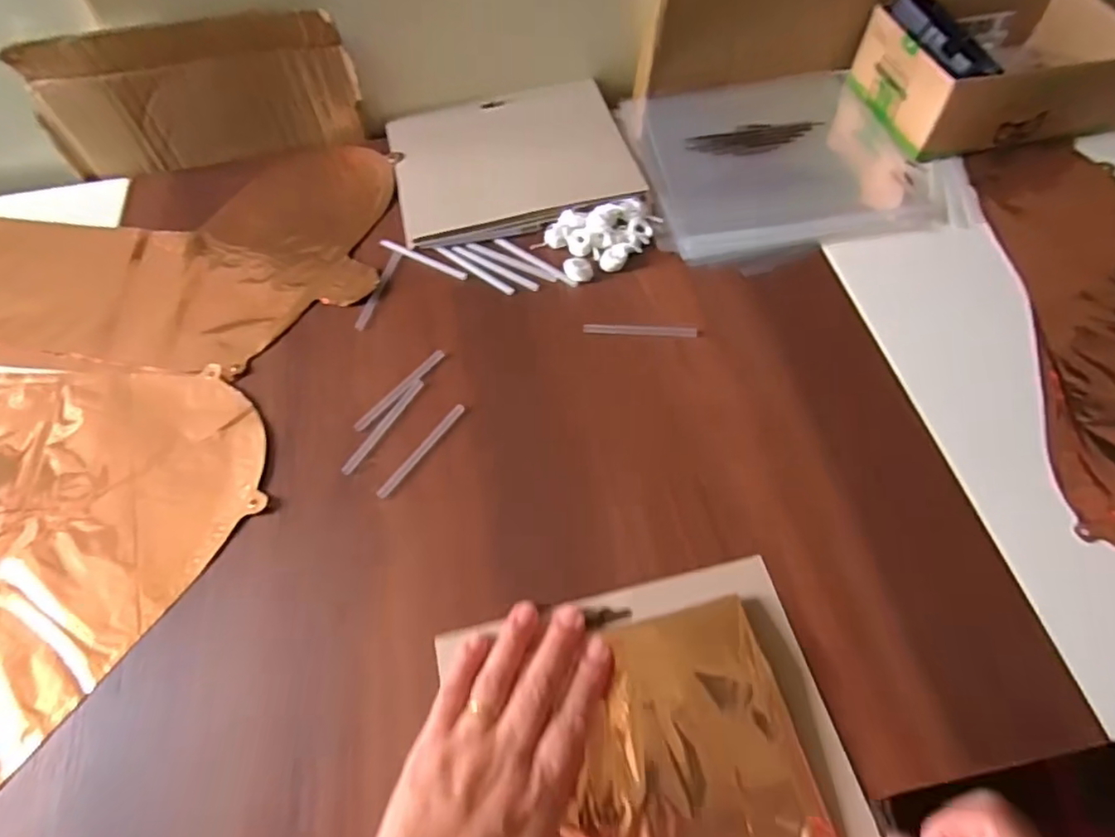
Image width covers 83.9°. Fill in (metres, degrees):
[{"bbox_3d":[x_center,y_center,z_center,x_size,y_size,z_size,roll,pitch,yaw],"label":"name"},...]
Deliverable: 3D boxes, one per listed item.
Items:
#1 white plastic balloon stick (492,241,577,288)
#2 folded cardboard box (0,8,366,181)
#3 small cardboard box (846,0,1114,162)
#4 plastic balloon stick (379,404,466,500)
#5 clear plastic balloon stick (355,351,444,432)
[{"bbox_3d":[-0.017,-0.124,0.490,0.081,0.004,0.008,34,66,20],"label":"white plastic balloon stick"},{"bbox_3d":[-0.297,-0.264,0.510,0.252,0.115,0.031,-12,60,-5],"label":"folded cardboard box"},{"bbox_3d":[0.377,-0.305,0.534,0.189,0.082,0.128,-11,60,-4],"label":"small cardboard box"},{"bbox_3d":[-0.089,0.020,0.409,0.008,0.004,0.080,30,65,19],"label":"plastic balloon stick"},{"bbox_3d":[-0.109,-0.021,0.431,0.008,0.004,0.080,35,67,21],"label":"clear plastic balloon stick"}]

